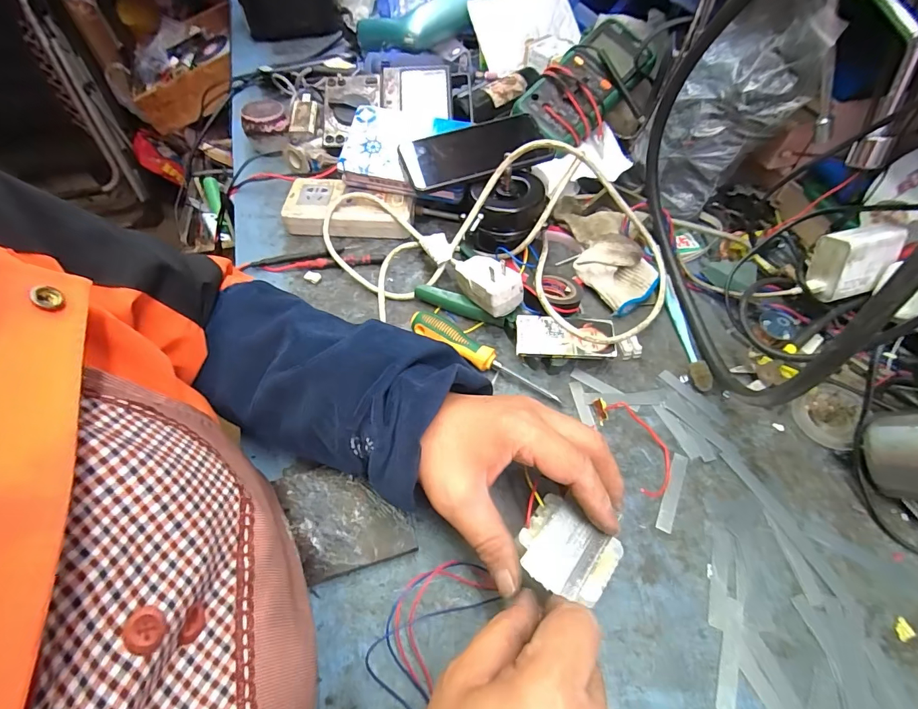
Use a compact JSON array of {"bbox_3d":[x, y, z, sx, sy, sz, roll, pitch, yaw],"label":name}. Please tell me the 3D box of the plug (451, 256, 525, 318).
[{"bbox_3d":[0.021,-0.073,0.402,0.038,0.038,0.083,-37,64,-21],"label":"plug"}]

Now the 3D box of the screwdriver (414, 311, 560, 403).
[{"bbox_3d":[0.019,0.003,0.389,0.148,0.029,0.024,28,61,18],"label":"screwdriver"}]

